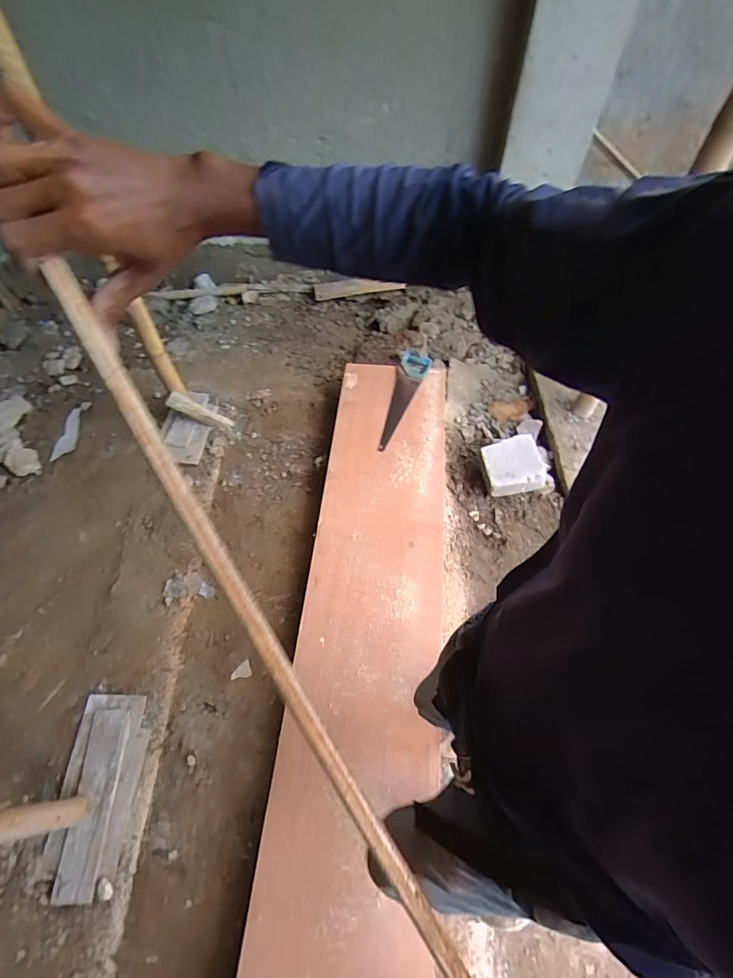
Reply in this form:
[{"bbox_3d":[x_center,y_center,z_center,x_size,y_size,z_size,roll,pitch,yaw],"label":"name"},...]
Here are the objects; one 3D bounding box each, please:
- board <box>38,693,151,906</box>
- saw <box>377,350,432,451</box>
[{"bbox_3d":[-0.721,0.807,1.209,0.209,0.041,0.461,0,59,1],"label":"board"},{"bbox_3d":[0.143,-0.378,1.843,0.121,0.025,0.576,17,61,11],"label":"saw"}]

